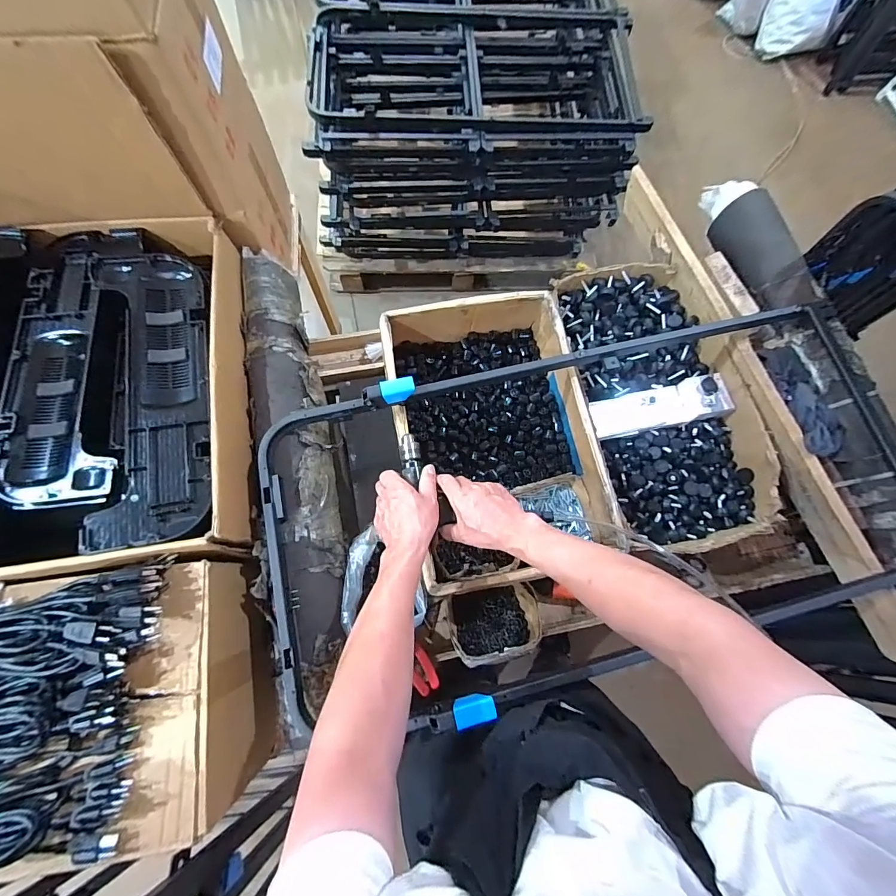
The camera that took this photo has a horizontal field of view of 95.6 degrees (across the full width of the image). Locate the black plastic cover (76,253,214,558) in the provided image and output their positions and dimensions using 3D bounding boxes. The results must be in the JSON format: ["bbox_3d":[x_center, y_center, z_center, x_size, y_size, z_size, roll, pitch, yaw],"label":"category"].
[{"bbox_3d":[-0.457,-0.097,0.628,0.156,0.031,0.480,-9,75,-5],"label":"black plastic cover"}]

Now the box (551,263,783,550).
[{"bbox_3d":[0.423,-0.107,0.840,0.341,0.153,0.598,-7,75,-4],"label":"box"}]

